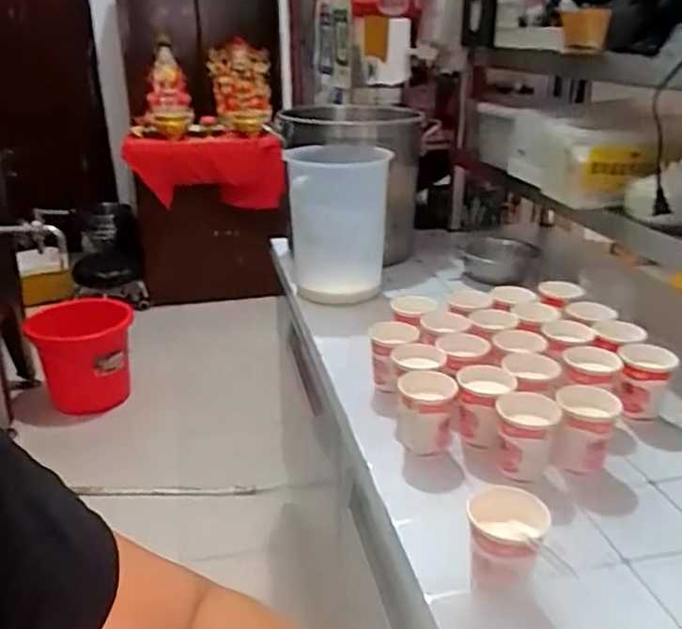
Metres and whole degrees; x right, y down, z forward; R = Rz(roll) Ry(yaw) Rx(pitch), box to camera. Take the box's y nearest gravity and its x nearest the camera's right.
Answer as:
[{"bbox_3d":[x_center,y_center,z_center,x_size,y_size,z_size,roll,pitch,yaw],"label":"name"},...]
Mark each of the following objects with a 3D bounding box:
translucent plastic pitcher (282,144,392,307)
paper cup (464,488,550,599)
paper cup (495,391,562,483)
[{"bbox_3d":[-0.004,-0.165,1.190,0.179,0.256,0.206,-4,24,-7],"label":"translucent plastic pitcher"},{"bbox_3d":[0.140,0.200,0.561,0.063,0.071,0.067,0,23,0],"label":"paper cup"},{"bbox_3d":[0.202,0.138,0.714,0.066,0.083,0.066,11,26,25],"label":"paper cup"}]

